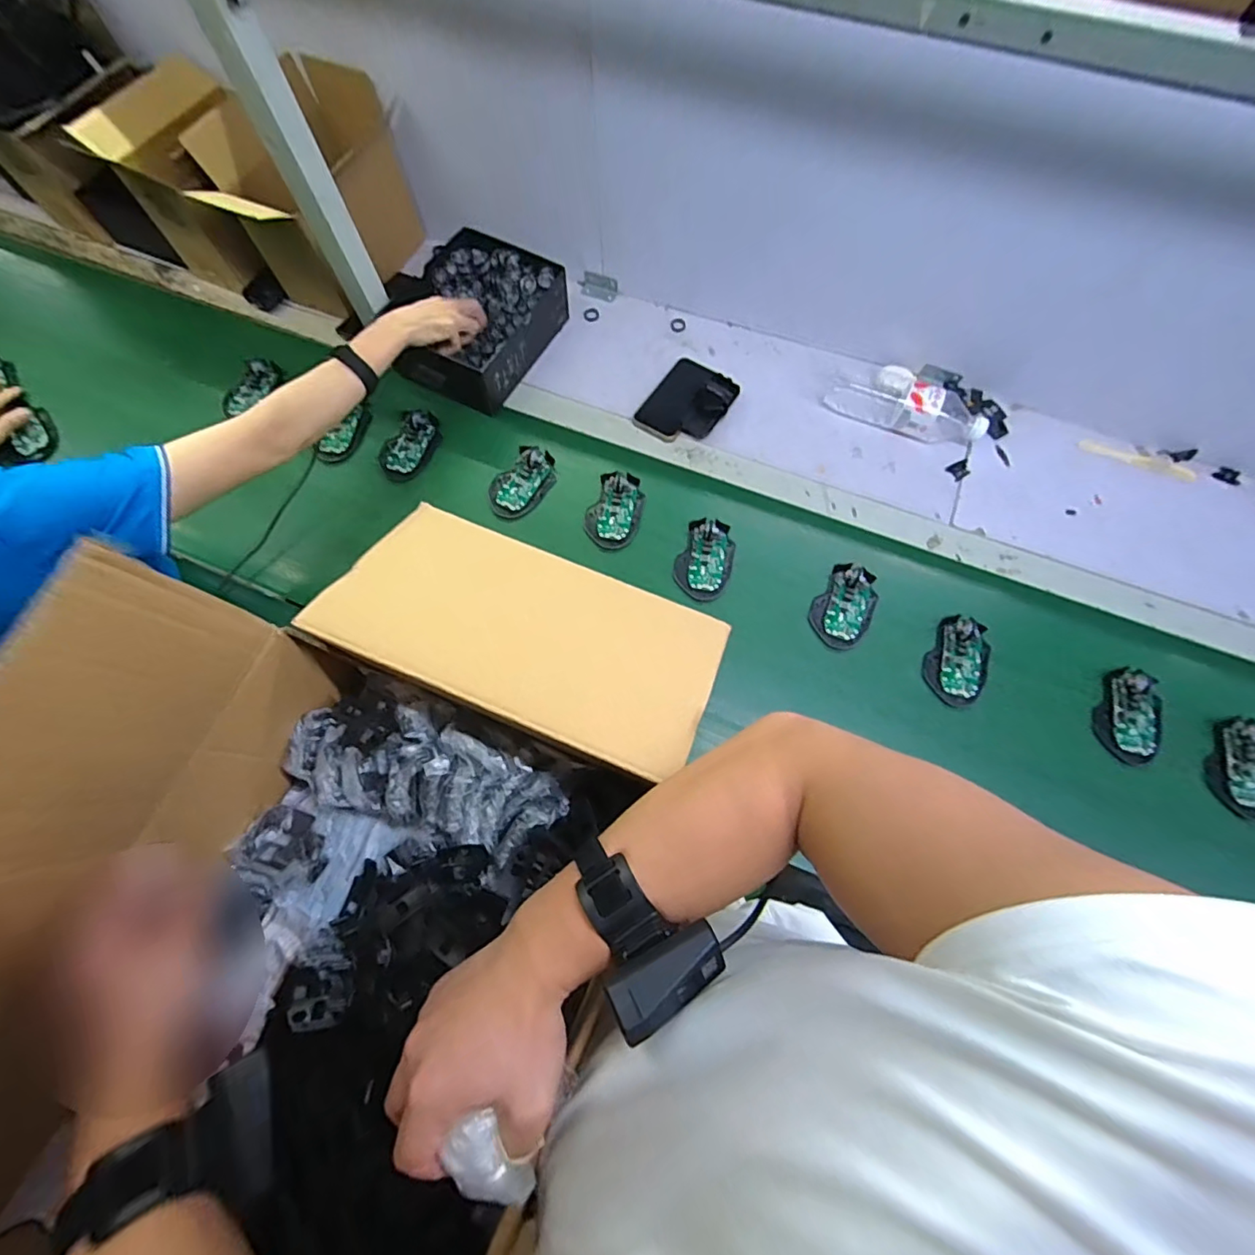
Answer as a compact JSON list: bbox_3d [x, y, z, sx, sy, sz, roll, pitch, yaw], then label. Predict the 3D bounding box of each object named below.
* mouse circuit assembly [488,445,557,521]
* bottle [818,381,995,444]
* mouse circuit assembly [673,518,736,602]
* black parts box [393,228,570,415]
[{"bbox_3d":[-0.152,-0.212,0.773,0.075,0.024,0.115,37,70,9],"label":"mouse circuit assembly"},{"bbox_3d":[0.408,-0.319,0.788,0.225,0.067,0.059,22,70,6],"label":"bottle"},{"bbox_3d":[0.105,-0.092,0.725,0.072,0.017,0.112,18,68,2],"label":"mouse circuit assembly"},{"bbox_3d":[-0.236,-0.472,0.839,0.213,0.087,0.262,25,69,5],"label":"black parts box"}]

